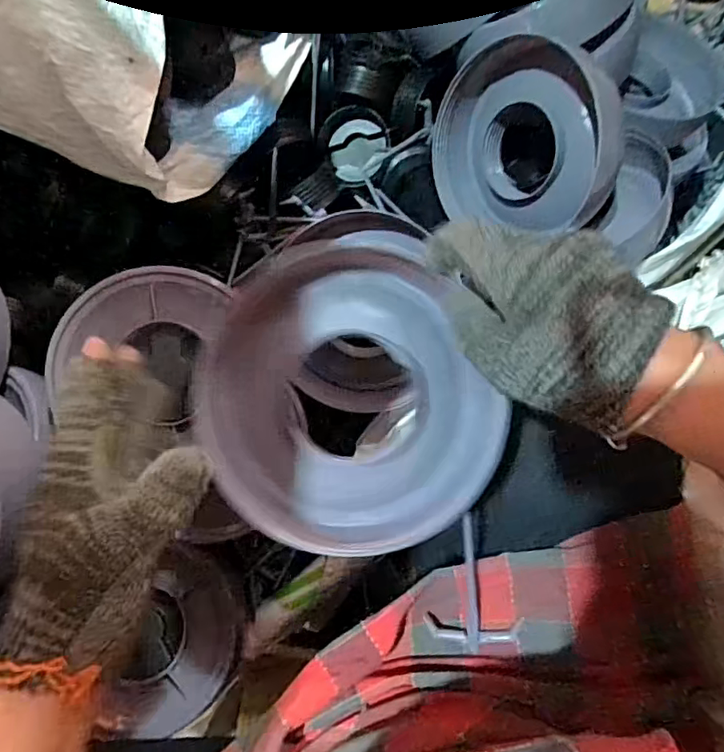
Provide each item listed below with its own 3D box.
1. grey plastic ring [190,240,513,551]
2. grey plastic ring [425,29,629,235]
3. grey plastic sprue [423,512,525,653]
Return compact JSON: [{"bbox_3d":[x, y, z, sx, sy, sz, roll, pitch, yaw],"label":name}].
[{"bbox_3d":[-0.010,0.016,0.316,0.153,0.057,0.164,0,75,-1],"label":"grey plastic ring"},{"bbox_3d":[0.134,-0.195,0.460,0.040,0.138,0.155,-10,33,-44],"label":"grey plastic ring"},{"bbox_3d":[0.073,0.135,0.381,0.060,0.027,0.099,-5,103,-3],"label":"grey plastic sprue"}]

